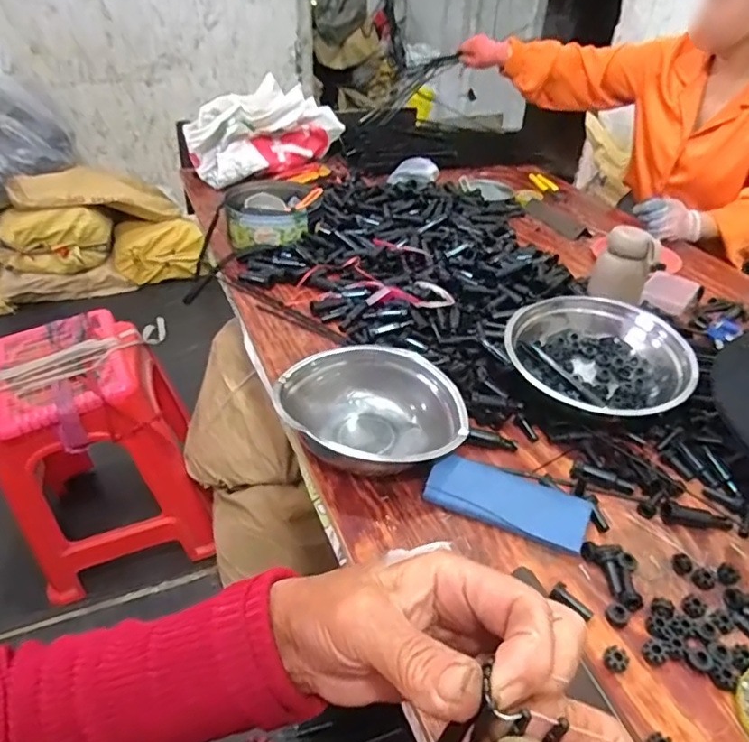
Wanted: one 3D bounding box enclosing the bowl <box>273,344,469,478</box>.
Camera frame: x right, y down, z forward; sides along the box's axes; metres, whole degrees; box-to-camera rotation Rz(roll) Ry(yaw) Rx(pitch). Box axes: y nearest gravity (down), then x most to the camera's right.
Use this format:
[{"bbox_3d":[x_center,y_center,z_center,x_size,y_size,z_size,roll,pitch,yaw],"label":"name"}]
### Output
[{"bbox_3d":[-0.003,0.046,0.652,0.221,0.064,0.177,18,40,19],"label":"bowl"}]

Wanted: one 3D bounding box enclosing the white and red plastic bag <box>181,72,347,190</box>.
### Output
[{"bbox_3d":[-0.251,-0.550,1.319,0.166,0.178,0.345,25,43,25],"label":"white and red plastic bag"}]

